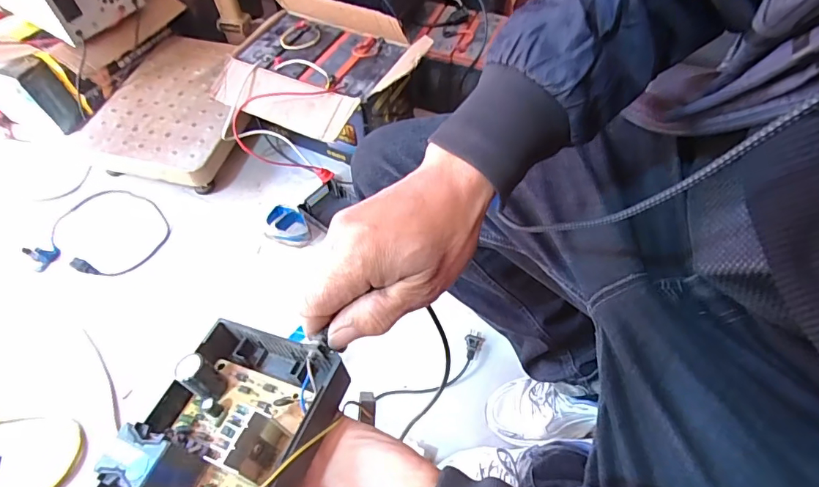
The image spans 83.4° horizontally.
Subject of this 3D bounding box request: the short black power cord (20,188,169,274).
[{"bbox_3d":[-0.636,-0.028,0.954,0.265,0.023,0.194,3,57,3],"label":"short black power cord"}]

